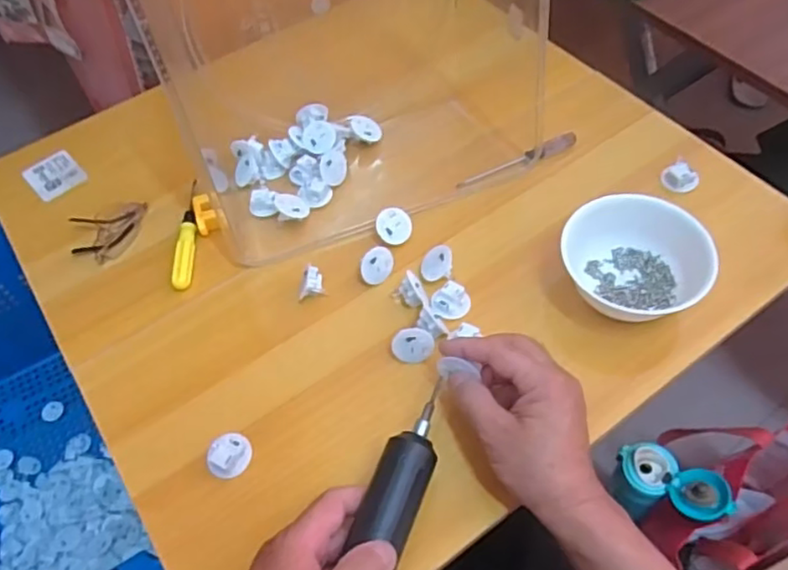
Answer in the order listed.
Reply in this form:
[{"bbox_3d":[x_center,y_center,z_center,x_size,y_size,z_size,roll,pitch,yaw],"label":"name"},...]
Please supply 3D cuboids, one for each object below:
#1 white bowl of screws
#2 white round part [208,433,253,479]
[{"bbox_3d":[0.195,-0.024,0.531,0.105,0.048,0.097,-2,56,3],"label":"white bowl of screws"},{"bbox_3d":[-0.122,0.126,0.479,0.028,0.017,0.032,31,63,22],"label":"white round part"}]

